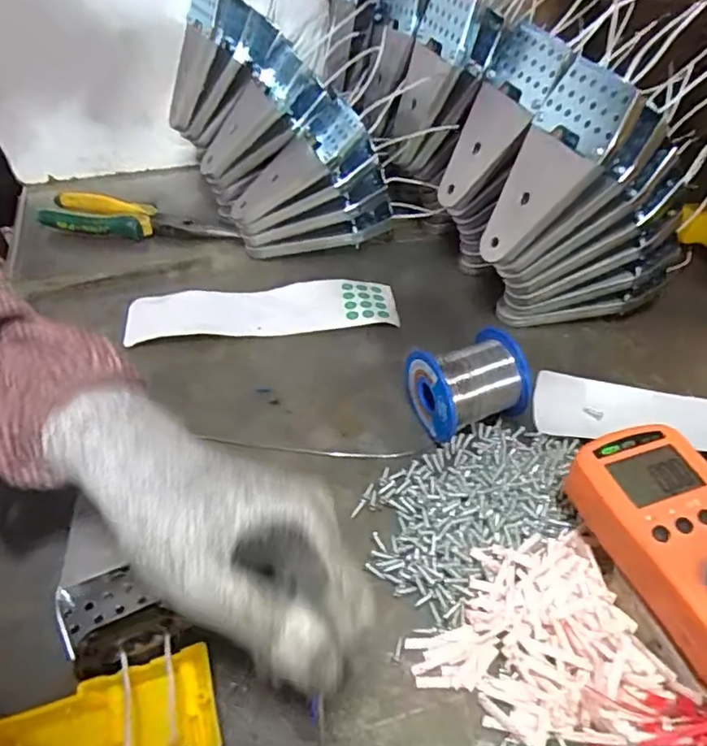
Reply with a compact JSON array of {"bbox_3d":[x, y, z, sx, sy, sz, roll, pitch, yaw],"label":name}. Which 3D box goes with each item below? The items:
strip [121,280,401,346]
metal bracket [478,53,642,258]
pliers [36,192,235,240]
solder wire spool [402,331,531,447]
[{"bbox_3d":[-0.075,-0.052,0.485,0.217,0.009,0.058,-5,47,-4],"label":"strip"},{"bbox_3d":[0.132,-0.137,0.399,0.018,0.138,0.066,10,38,-31],"label":"metal bracket"},{"bbox_3d":[-0.209,-0.149,0.563,0.190,0.018,0.045,11,63,4],"label":"pliers"},{"bbox_3d":[0.080,0.006,0.398,0.075,0.054,0.056,-21,51,-15],"label":"solder wire spool"}]

